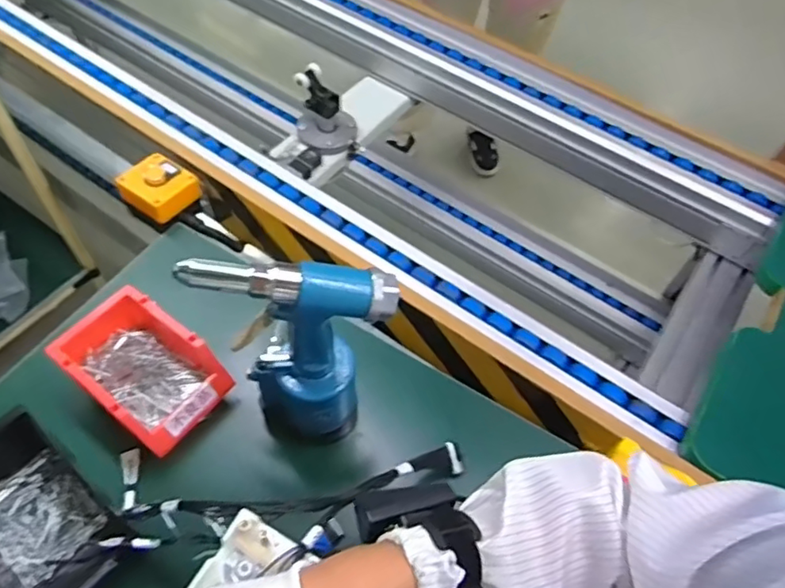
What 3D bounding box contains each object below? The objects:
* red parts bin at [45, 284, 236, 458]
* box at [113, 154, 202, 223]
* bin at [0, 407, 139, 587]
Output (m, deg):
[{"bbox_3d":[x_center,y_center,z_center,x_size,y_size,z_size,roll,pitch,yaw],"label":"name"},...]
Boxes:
[{"bbox_3d":[-0.272,0.087,0.638,0.167,0.085,0.113,33,60,17],"label":"red parts bin"},{"bbox_3d":[-0.320,-0.149,0.801,0.090,0.044,0.082,25,58,12],"label":"box"},{"bbox_3d":[-0.343,0.205,0.545,0.197,0.072,0.110,36,61,19],"label":"bin"}]

